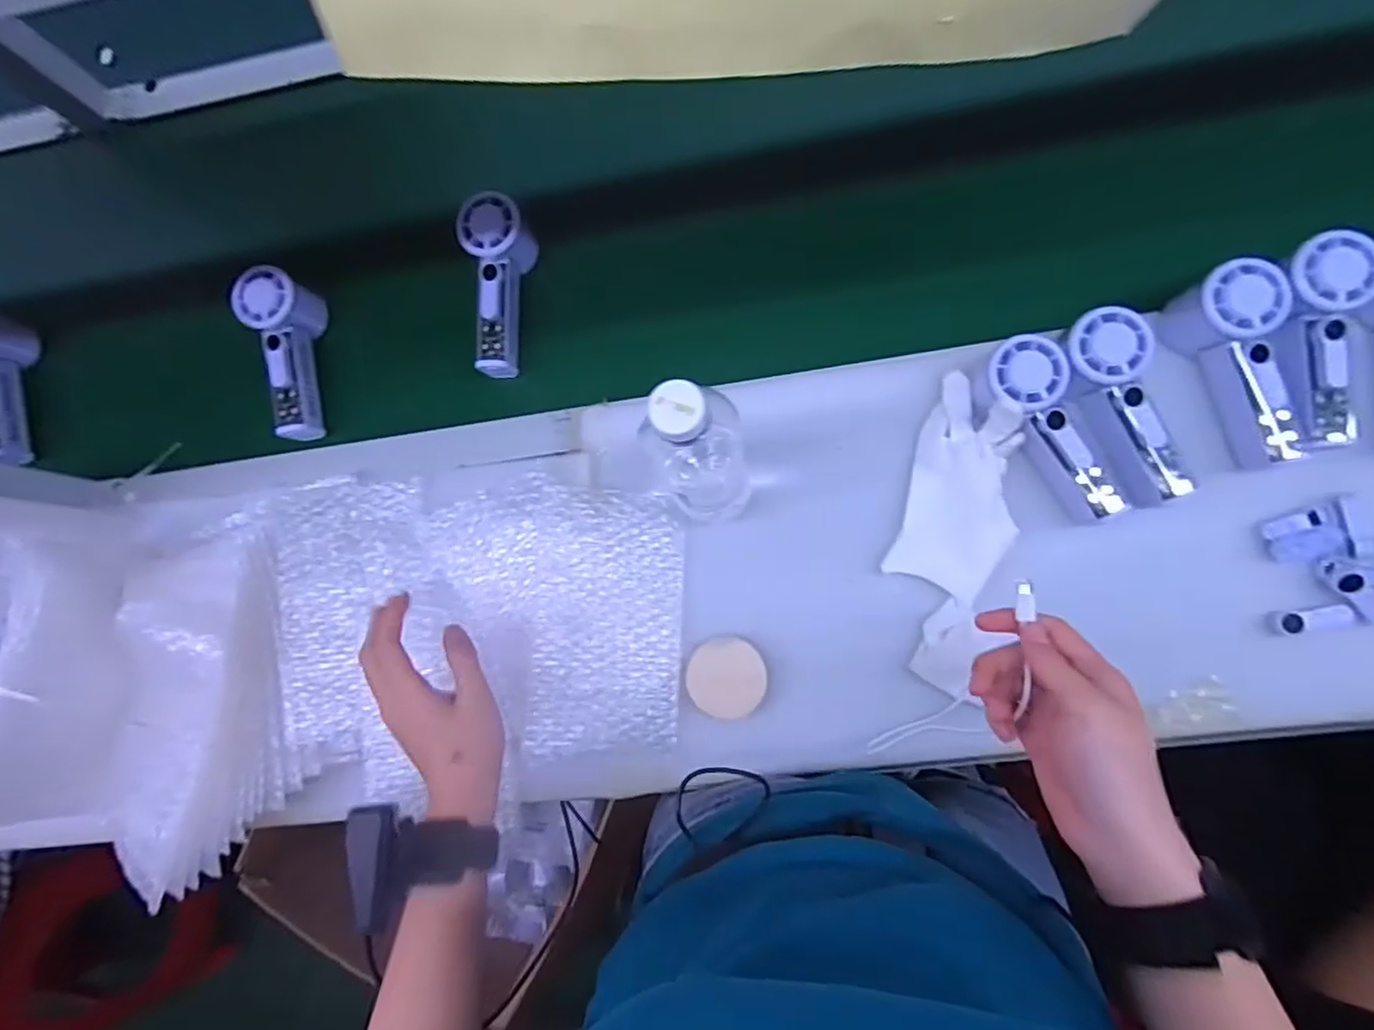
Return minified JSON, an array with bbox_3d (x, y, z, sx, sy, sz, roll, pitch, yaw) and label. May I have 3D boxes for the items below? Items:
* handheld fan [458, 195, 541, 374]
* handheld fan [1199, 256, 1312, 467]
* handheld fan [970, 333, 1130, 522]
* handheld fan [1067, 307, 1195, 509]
[{"bbox_3d":[-0.168,-0.204,0.566,0.053,0.047,0.152,-5,82,7],"label":"handheld fan"},{"bbox_3d":[0.417,-0.111,0.469,0.054,0.050,0.152,-14,97,4],"label":"handheld fan"},{"bbox_3d":[0.281,-0.064,0.477,0.060,0.038,0.146,-33,80,2],"label":"handheld fan"},{"bbox_3d":[0.331,-0.081,0.474,0.060,0.046,0.151,-23,97,3],"label":"handheld fan"}]

